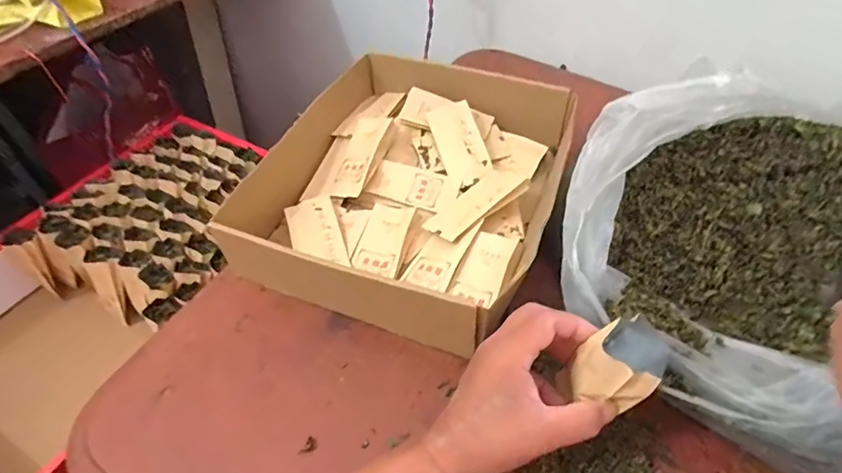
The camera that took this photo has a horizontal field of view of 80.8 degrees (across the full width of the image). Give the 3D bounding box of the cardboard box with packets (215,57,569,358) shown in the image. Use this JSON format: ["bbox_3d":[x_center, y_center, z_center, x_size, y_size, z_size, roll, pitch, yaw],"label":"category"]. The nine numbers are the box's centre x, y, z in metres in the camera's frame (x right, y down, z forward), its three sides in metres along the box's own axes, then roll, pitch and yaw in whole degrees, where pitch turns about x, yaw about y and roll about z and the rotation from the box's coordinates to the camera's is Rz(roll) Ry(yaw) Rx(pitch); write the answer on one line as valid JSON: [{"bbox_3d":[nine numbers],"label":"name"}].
[{"bbox_3d":[-0.004,-0.066,0.548,0.287,0.079,0.345,16,52,13],"label":"cardboard box with packets"}]

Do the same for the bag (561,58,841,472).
[{"bbox_3d":[0.287,0.011,0.373,0.339,0.149,0.265,17,52,13],"label":"bag"}]

